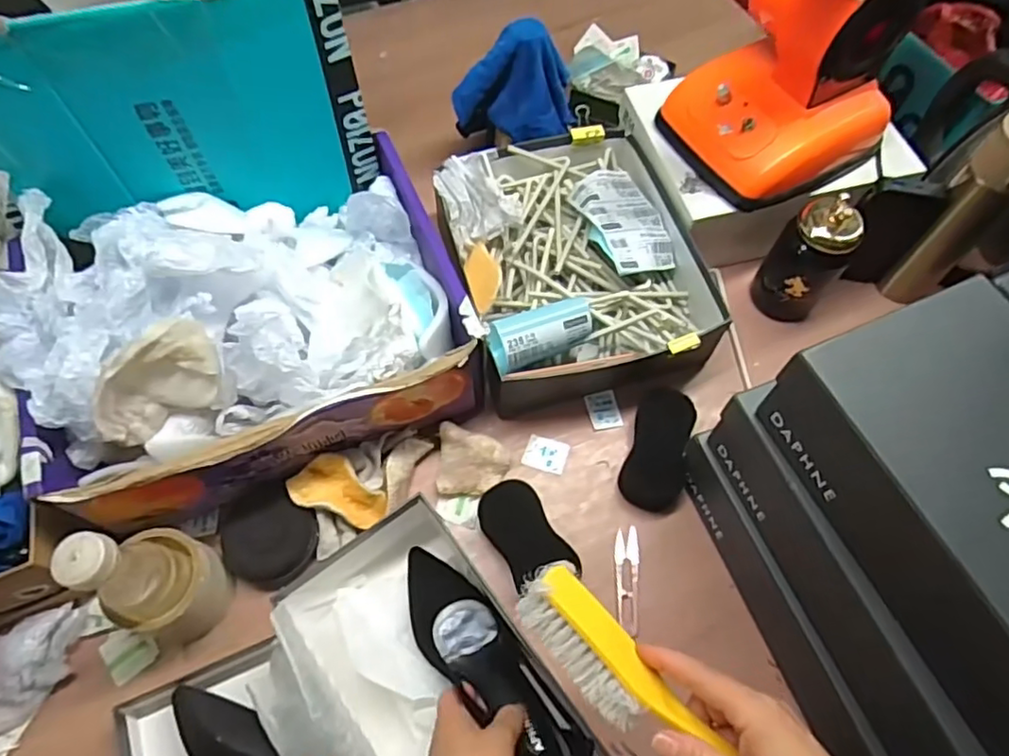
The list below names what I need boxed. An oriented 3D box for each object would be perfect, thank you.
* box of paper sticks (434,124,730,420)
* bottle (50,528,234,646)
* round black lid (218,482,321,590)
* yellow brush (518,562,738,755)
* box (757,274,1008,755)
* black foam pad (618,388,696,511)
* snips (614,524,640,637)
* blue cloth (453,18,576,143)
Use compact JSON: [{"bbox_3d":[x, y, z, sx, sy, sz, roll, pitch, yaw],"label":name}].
[{"bbox_3d":[0.076,-0.136,0.734,0.267,0.108,0.323,-14,64,-7],"label":"box of paper sticks"},{"bbox_3d":[-0.302,0.172,0.534,0.075,0.177,0.089,14,64,7],"label":"bottle"},{"bbox_3d":[-0.233,0.154,0.620,0.092,0.032,0.086,0,63,0],"label":"round black lid"},{"bbox_3d":[0.097,0.206,0.386,0.049,0.025,0.222,-41,71,-19],"label":"yellow brush"},{"bbox_3d":[0.328,0.092,0.406,0.160,0.100,0.289,-21,65,-11],"label":"box"},{"bbox_3d":[0.166,0.075,0.675,0.061,0.029,0.127,15,64,7],"label":"black foam pad"},{"bbox_3d":[0.122,0.200,0.624,0.024,0.007,0.103,3,63,2],"label":"snips"},{"bbox_3d":[0.012,-0.354,0.761,0.146,0.114,0.075,3,63,1],"label":"blue cloth"}]

